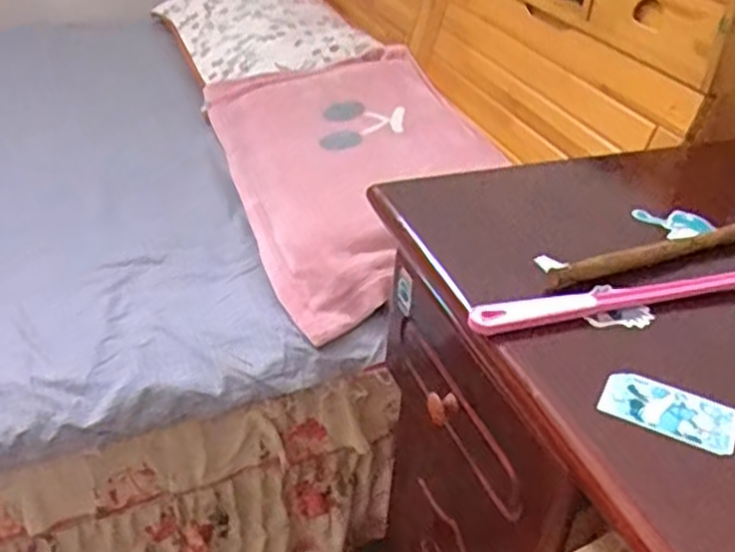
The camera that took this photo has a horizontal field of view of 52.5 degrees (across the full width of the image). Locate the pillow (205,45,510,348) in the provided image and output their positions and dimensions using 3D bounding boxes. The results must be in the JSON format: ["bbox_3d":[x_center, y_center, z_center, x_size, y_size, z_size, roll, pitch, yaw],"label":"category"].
[{"bbox_3d":[-0.003,-0.203,1.290,0.438,0.094,0.801,-9,36,-17],"label":"pillow"}]

